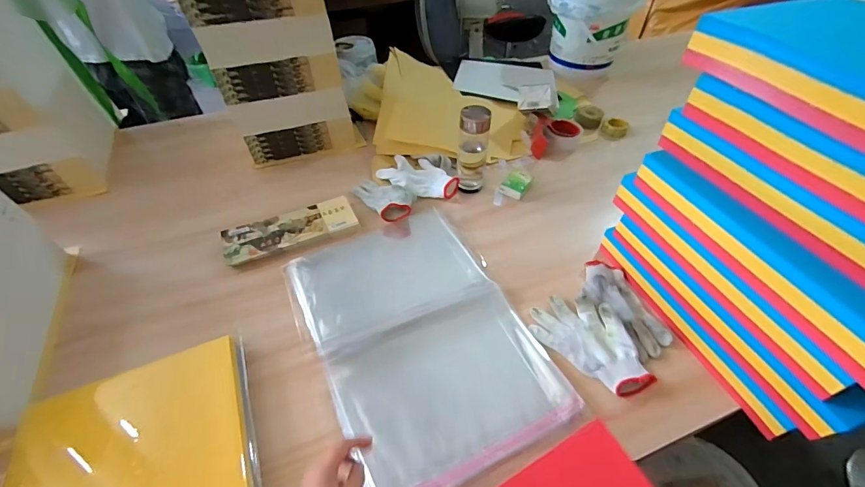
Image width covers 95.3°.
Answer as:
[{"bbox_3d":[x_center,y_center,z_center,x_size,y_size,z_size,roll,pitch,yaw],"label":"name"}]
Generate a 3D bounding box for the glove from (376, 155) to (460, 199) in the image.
[{"bbox_3d":[-0.029,-0.154,0.928,0.175,0.034,0.118,27,53,23],"label":"glove"}]

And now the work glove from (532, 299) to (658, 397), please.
[{"bbox_3d":[0.264,0.155,0.648,0.113,0.031,0.199,-32,55,-26],"label":"work glove"}]

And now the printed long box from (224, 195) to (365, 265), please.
[{"bbox_3d":[-0.291,-0.026,0.822,0.261,0.026,0.100,-20,50,-18],"label":"printed long box"}]

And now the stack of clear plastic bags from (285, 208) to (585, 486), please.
[{"bbox_3d":[-0.026,0.139,0.675,0.335,0.024,0.481,-21,51,-19],"label":"stack of clear plastic bags"}]

